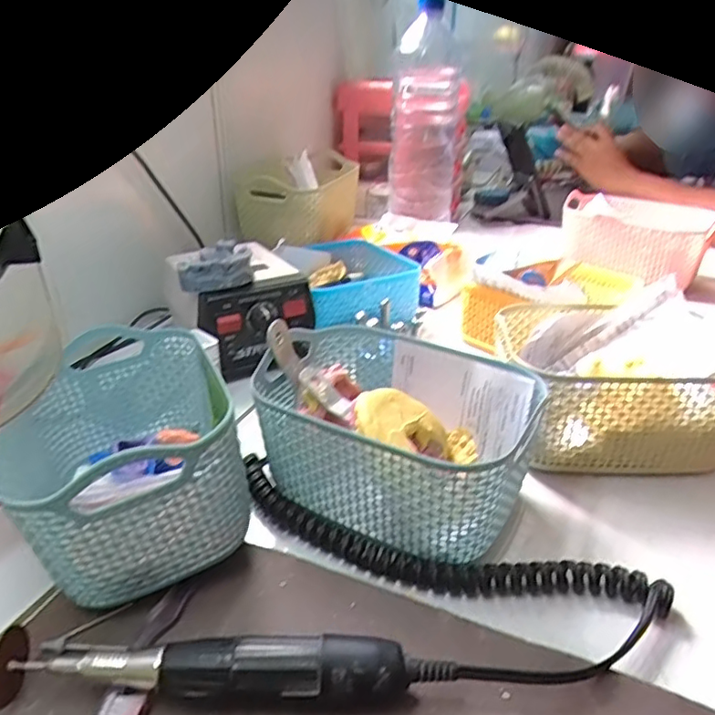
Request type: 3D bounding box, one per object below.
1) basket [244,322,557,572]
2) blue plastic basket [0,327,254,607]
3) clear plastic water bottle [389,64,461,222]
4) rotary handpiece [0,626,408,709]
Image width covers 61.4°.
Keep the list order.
[{"bbox_3d":[0.021,0.048,0.383,0.166,0.082,0.116,17,32,29],"label":"basket"},{"bbox_3d":[-0.139,0.050,0.360,0.109,0.094,0.174,-12,30,-22],"label":"blue plastic basket"},{"bbox_3d":[0.088,-0.277,0.787,0.086,0.181,0.073,7,30,8],"label":"clear plastic water bottle"},{"bbox_3d":[-0.070,0.138,0.272,0.179,0.027,0.036,1,28,1],"label":"rotary handpiece"}]

